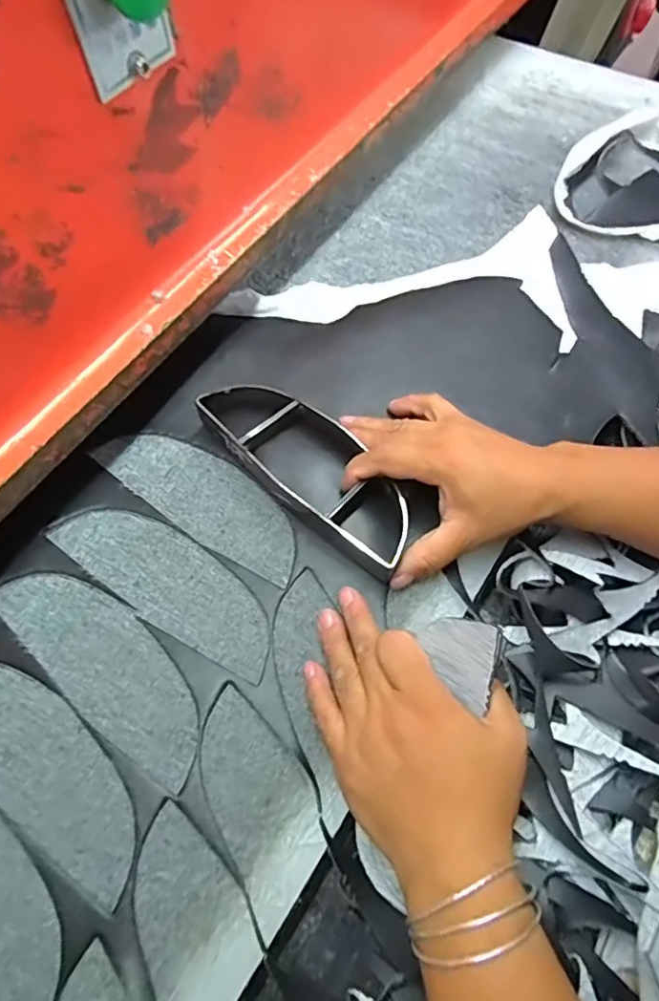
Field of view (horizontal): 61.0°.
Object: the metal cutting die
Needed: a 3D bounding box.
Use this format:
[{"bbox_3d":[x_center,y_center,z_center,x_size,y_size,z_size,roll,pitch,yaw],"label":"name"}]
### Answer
[{"bbox_3d":[-0.012,-0.023,0.397,0.064,0.039,0.184,-39,71,-18],"label":"metal cutting die"}]

